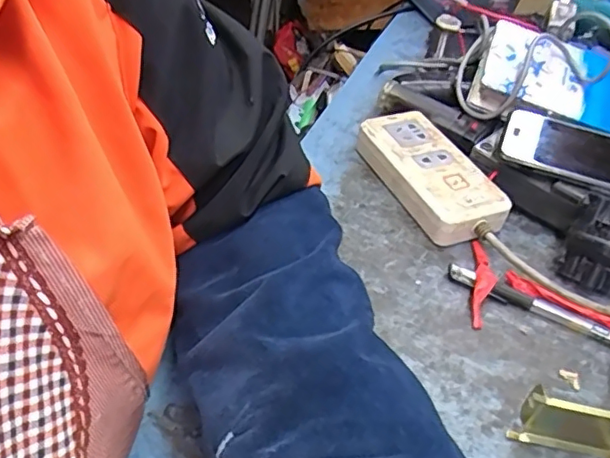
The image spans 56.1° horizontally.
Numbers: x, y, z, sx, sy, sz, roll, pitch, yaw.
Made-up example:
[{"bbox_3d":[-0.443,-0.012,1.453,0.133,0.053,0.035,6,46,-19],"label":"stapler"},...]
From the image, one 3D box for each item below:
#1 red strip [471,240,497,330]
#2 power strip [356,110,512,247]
[{"bbox_3d":[0.132,0.038,0.425,0.014,0.015,0.082,12,42,6],"label":"red strip"},{"bbox_3d":[0.110,-0.047,0.506,0.067,0.036,0.152,-14,45,-21],"label":"power strip"}]

